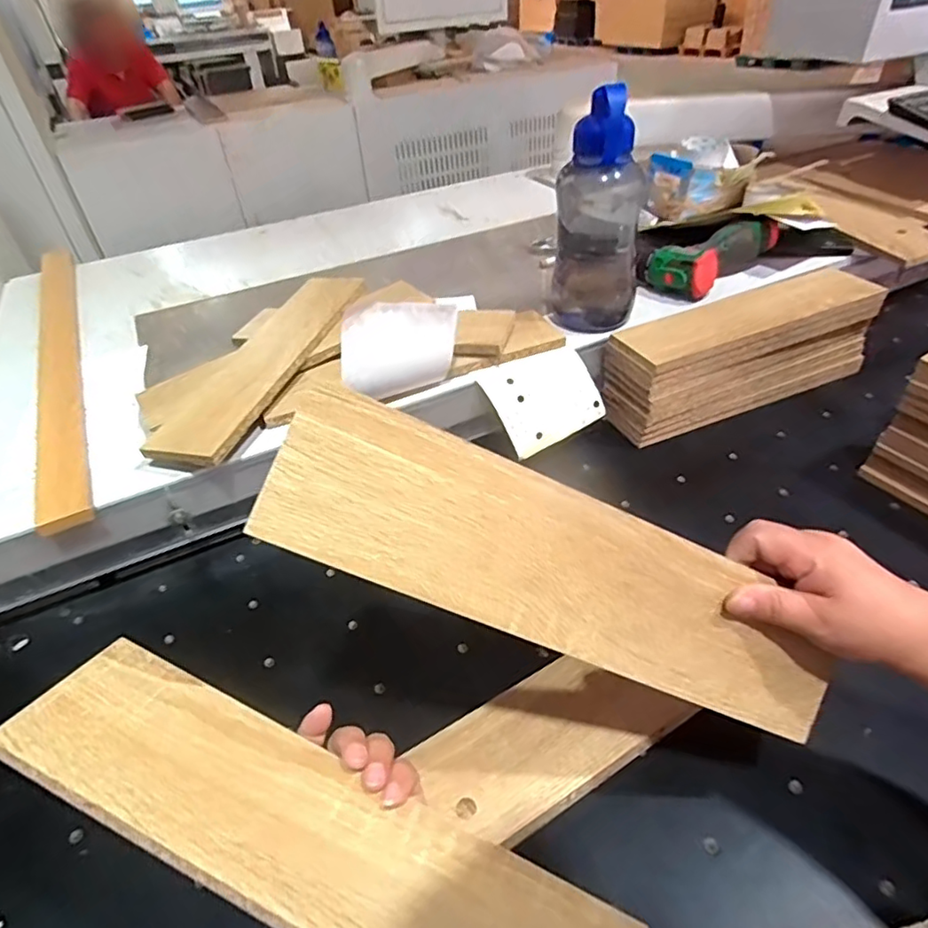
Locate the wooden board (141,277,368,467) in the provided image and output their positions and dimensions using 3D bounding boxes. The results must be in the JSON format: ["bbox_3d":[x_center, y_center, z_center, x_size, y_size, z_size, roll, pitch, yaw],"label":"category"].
[{"bbox_3d":[-0.226,-0.126,0.692,0.094,0.017,0.349,8,46,16],"label":"wooden board"}]

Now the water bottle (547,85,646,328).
[{"bbox_3d":[0.162,-0.295,0.705,0.108,0.250,0.106,5,40,12],"label":"water bottle"}]

